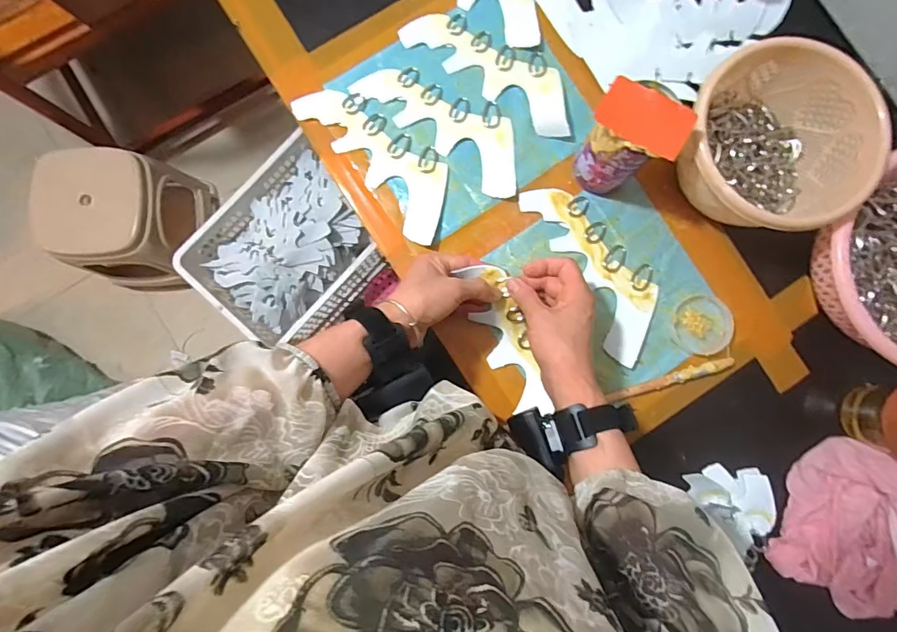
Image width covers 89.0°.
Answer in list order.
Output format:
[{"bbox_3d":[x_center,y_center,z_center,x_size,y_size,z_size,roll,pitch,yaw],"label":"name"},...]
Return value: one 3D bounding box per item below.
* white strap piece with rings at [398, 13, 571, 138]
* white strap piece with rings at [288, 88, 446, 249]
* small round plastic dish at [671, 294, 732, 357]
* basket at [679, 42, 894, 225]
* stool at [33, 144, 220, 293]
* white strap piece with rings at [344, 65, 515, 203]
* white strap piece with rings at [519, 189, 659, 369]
[{"bbox_3d":[0.051,-0.283,0.514,0.214,0.017,0.072,32,86,1],"label":"white strap piece with rings"},{"bbox_3d":[-0.078,-0.179,0.509,0.210,0.009,0.086,42,86,2],"label":"white strap piece with rings"},{"bbox_3d":[0.279,0.010,0.502,0.066,0.007,0.063,0,86,-1],"label":"small round plastic dish"},{"bbox_3d":[0.315,-0.163,0.461,0.158,0.106,0.165,0,86,-1],"label":"basket"},{"bbox_3d":[-0.728,-0.221,1.064,0.253,0.288,0.284,7,86,-1],"label":"stool"},{"bbox_3d":[0.001,-0.223,0.518,0.211,0.004,0.080,38,86,1],"label":"white strap piece with rings"},{"bbox_3d":[0.169,-0.058,0.507,0.081,0.007,0.214,-30,87,-3],"label":"white strap piece with rings"}]

